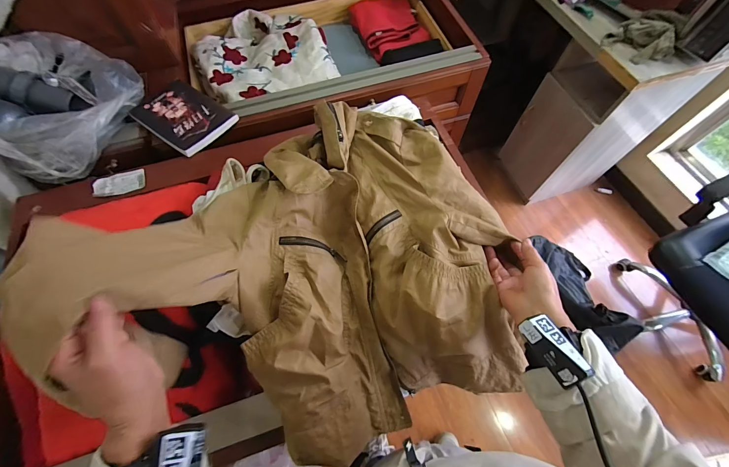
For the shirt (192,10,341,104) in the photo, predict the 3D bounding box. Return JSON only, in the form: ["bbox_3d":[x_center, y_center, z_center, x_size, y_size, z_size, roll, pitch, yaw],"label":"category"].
[{"bbox_3d":[-0.279,-0.503,0.883,0.370,0.075,0.396,-23,66,-11],"label":"shirt"}]

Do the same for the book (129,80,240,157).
[{"bbox_3d":[-0.404,-0.262,0.702,0.195,0.022,0.140,34,69,15],"label":"book"}]

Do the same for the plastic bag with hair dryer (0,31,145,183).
[{"bbox_3d":[-0.600,-0.271,0.631,0.172,0.156,0.295,8,64,3],"label":"plastic bag with hair dryer"}]

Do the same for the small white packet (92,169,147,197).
[{"bbox_3d":[-0.490,-0.101,0.626,0.094,0.017,0.048,-23,67,-11],"label":"small white packet"}]

